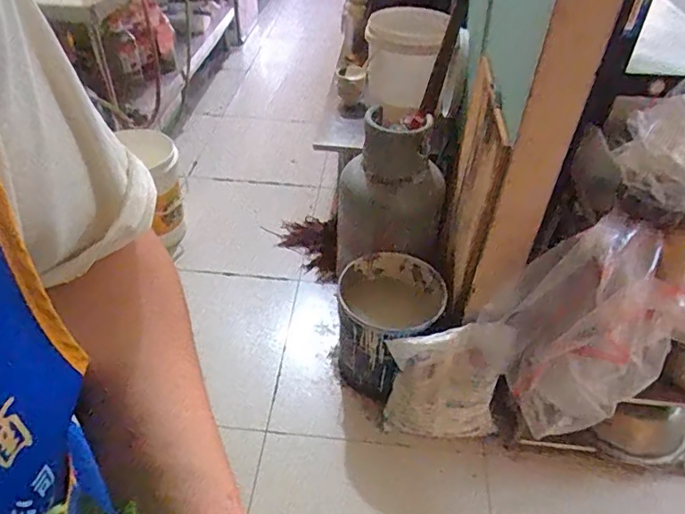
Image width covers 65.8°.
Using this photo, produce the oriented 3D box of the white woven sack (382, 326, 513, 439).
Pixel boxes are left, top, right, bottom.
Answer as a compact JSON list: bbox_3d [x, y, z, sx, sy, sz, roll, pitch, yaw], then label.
[{"bbox_3d":[0.251,0.313,1.319,0.287,0.360,0.103,10,40,4],"label":"white woven sack"}]

